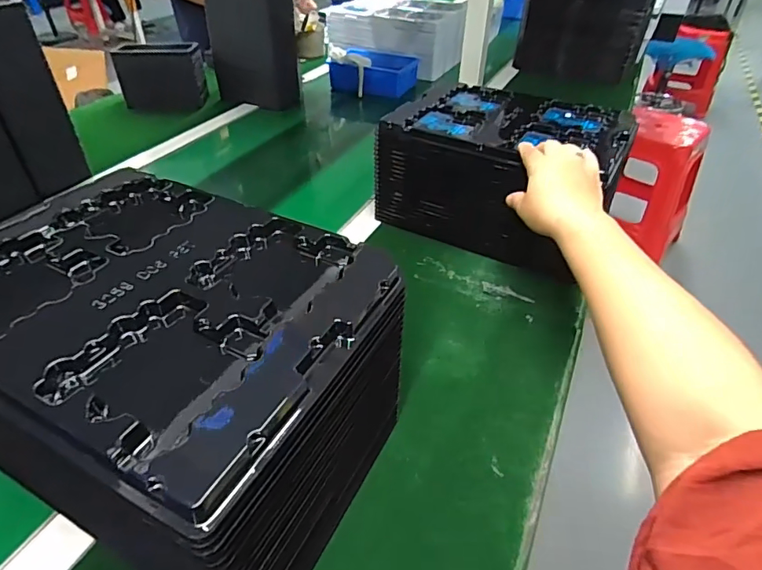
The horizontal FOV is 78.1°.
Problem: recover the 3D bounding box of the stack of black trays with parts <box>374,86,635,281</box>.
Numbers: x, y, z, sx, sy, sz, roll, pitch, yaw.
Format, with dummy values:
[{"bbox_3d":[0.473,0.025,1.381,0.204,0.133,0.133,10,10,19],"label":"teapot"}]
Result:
[{"bbox_3d":[0.170,-0.163,0.666,0.281,0.153,0.227,24,45,25],"label":"stack of black trays with parts"}]

